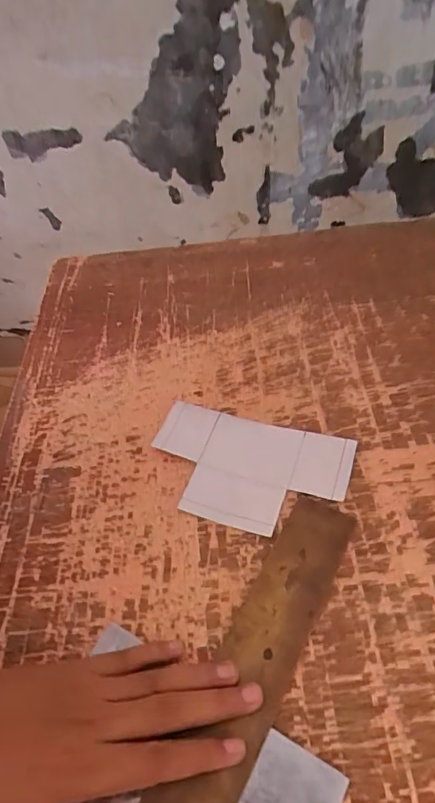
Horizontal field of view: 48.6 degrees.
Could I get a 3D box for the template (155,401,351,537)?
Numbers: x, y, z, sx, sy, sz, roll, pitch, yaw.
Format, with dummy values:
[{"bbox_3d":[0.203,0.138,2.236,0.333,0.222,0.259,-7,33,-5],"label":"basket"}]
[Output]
[{"bbox_3d":[0.021,0.054,0.404,0.166,0.010,0.102,13,52,19],"label":"template"}]

